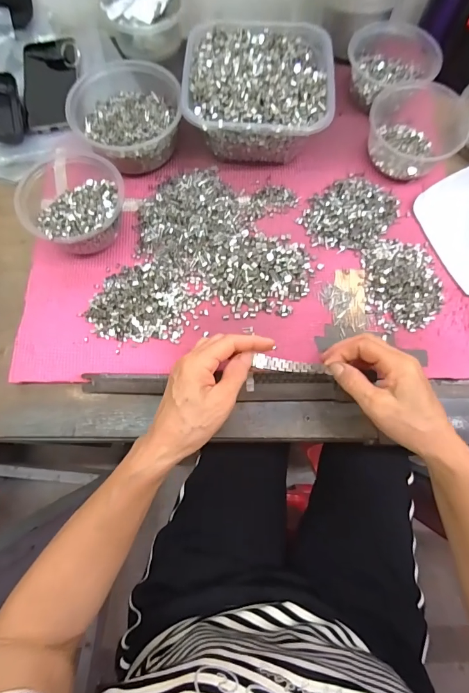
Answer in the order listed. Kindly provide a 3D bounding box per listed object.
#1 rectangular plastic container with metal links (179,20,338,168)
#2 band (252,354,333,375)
[{"bbox_3d":[0.029,-0.323,0.460,0.176,0.071,0.170,3,75,0],"label":"rectangular plastic container with metal links"},{"bbox_3d":[0.054,0.019,0.351,0.067,0.005,0.013,7,75,2],"label":"band"}]

